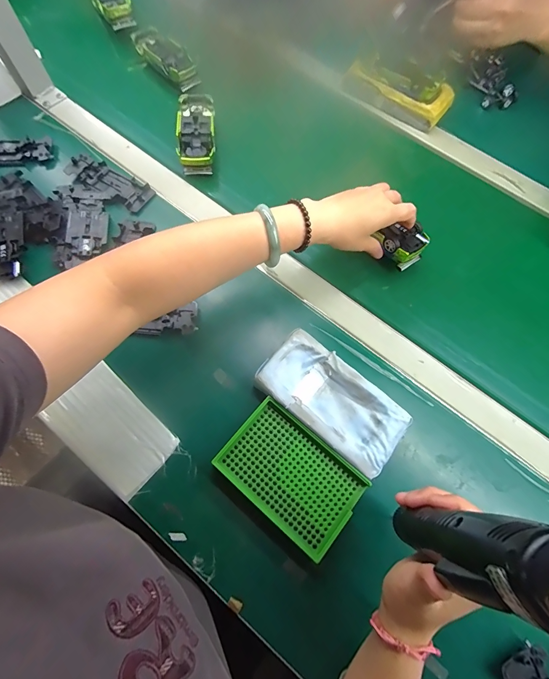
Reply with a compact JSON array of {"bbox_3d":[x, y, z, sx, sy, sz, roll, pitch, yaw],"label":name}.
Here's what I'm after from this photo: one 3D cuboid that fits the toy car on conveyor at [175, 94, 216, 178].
[{"bbox_3d":[-0.117,-0.314,0.498,0.052,0.031,0.137,-4,70,-4],"label":"toy car on conveyor"}]

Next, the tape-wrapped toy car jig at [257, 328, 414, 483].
[{"bbox_3d":[0.062,0.066,0.364,0.158,0.022,0.080,37,73,10],"label":"tape-wrapped toy car jig"}]

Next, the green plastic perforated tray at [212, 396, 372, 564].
[{"bbox_3d":[0.016,0.139,0.345,0.136,0.020,0.090,39,73,11],"label":"green plastic perforated tray"}]

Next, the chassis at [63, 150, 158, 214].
[{"bbox_3d":[-0.234,-0.222,0.472,0.126,0.013,0.047,26,71,7],"label":"chassis"}]

